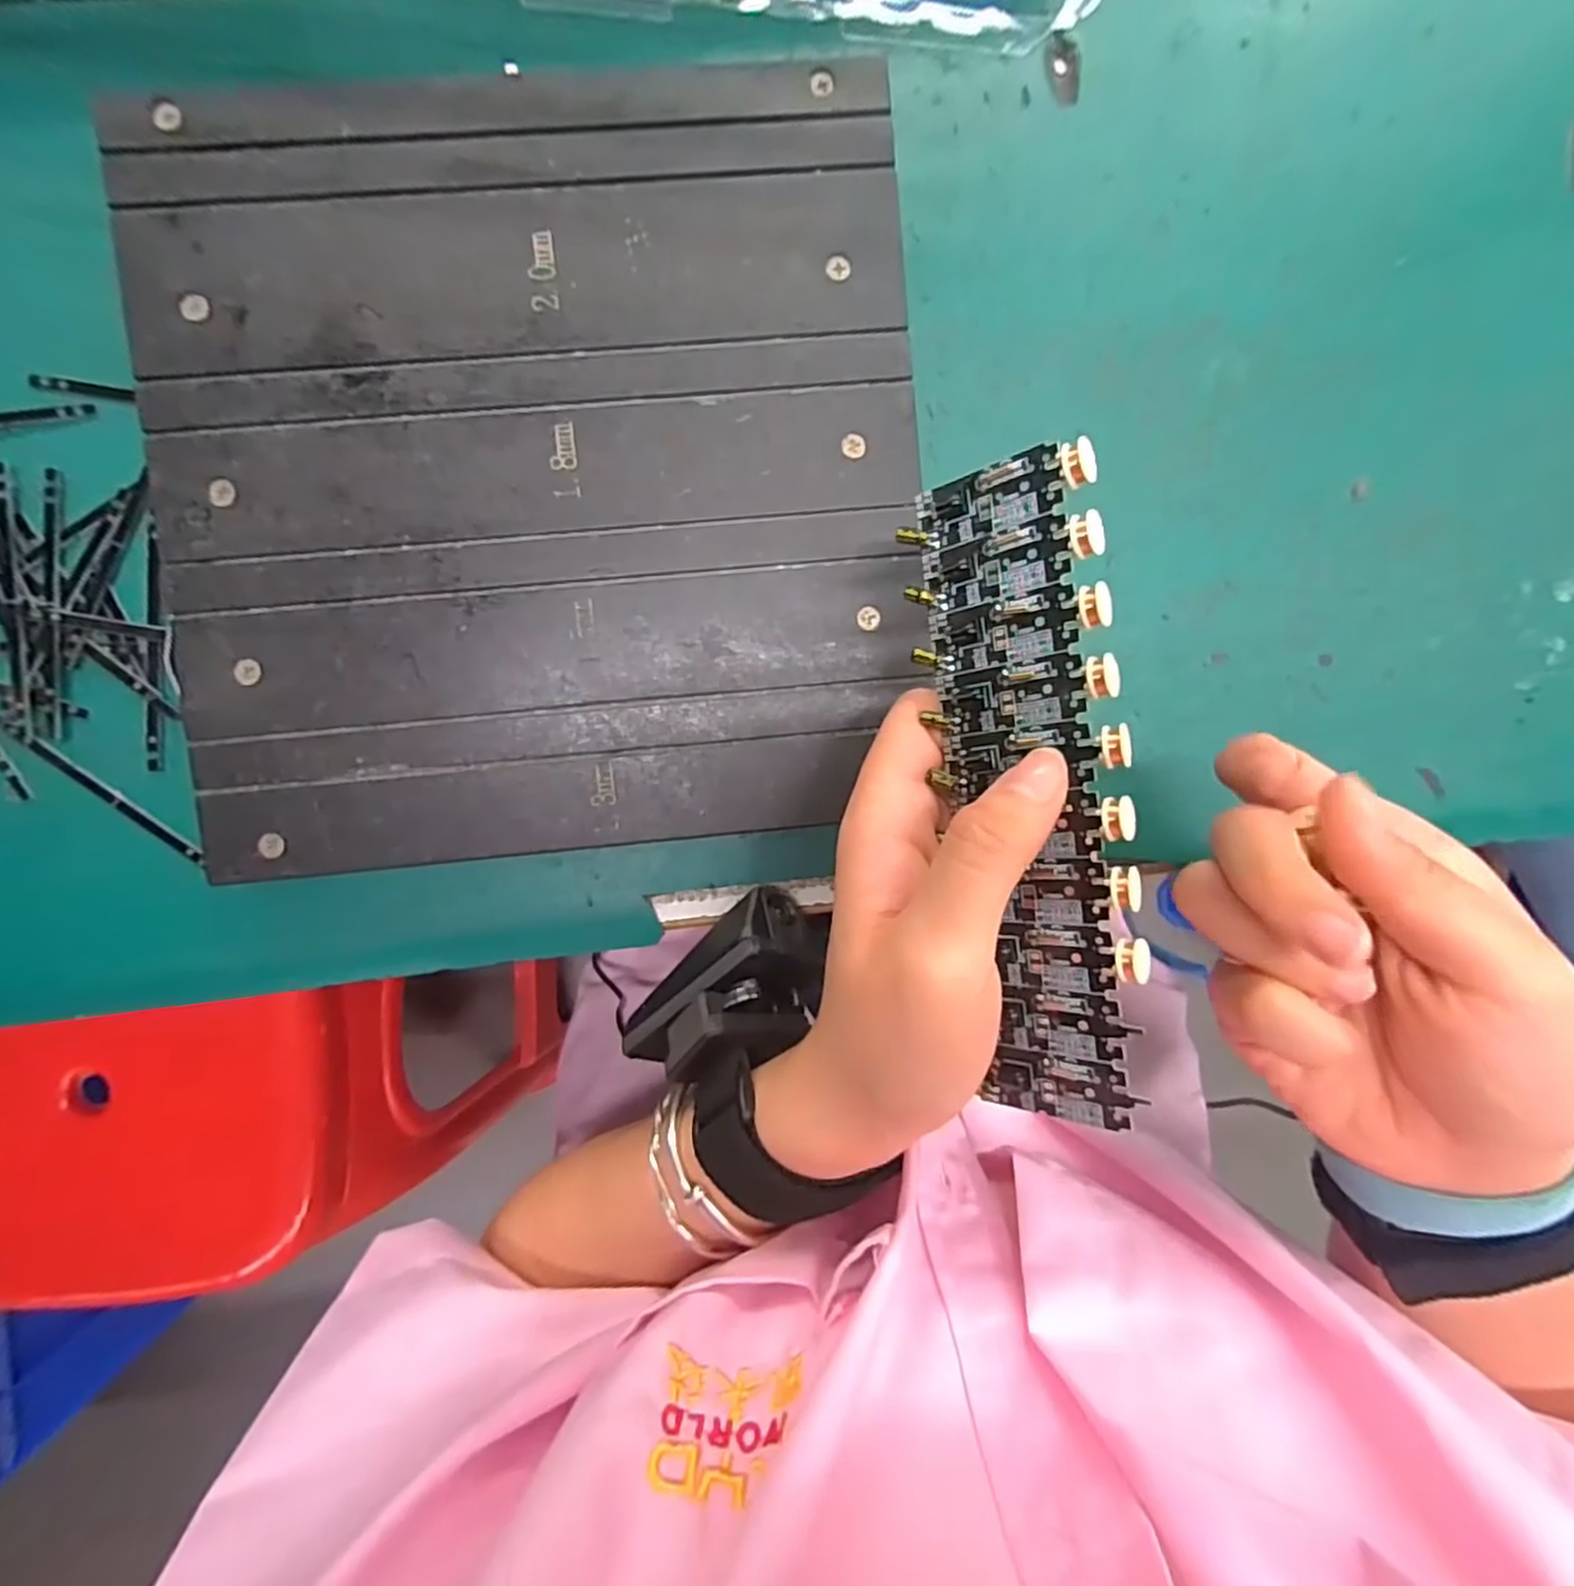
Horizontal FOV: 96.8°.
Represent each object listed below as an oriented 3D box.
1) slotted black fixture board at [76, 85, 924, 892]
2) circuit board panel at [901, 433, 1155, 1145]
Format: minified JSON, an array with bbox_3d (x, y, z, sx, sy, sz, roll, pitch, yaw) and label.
[{"bbox_3d":[-0.073,-0.095,0.217,0.223,0.016,0.222,-5,94,-3],"label":"slotted black fixture board"},{"bbox_3d":[0.058,0.000,0.165,0.043,0.006,0.153,-8,89,40],"label":"circuit board panel"}]

